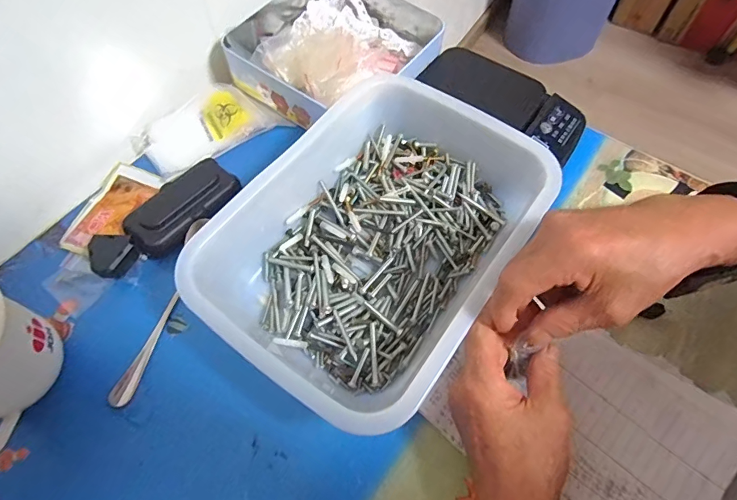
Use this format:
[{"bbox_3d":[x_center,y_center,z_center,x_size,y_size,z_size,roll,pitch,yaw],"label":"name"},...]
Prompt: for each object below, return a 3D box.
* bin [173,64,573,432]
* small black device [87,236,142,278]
[{"bbox_3d":[0.007,-0.013,0.378,0.201,0.069,0.285,33,66,17],"label":"bin"},{"bbox_3d":[-0.228,0.005,0.385,0.031,0.022,0.037,28,65,15],"label":"small black device"}]

